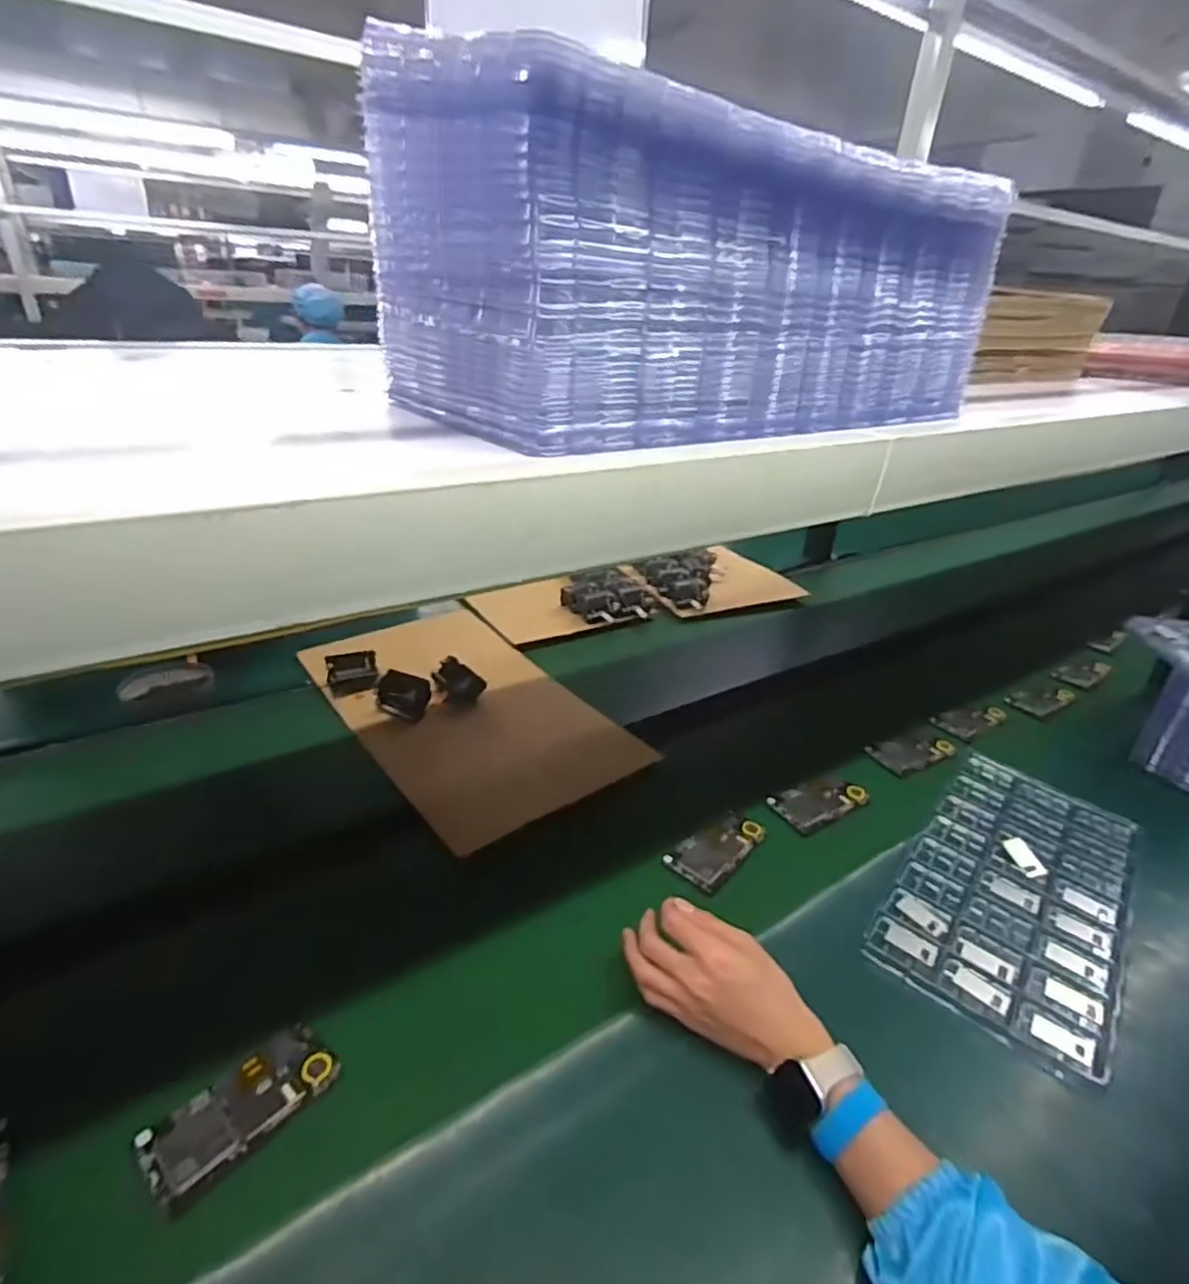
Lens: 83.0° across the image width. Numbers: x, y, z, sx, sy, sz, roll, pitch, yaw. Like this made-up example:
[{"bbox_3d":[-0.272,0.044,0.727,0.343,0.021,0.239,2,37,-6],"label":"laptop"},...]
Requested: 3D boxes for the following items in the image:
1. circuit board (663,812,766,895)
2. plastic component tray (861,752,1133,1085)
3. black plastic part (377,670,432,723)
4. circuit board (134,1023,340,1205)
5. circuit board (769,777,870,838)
[{"bbox_3d":[0.136,0.227,0.746,0.061,0.010,0.128,25,35,35],"label":"circuit board"},{"bbox_3d":[0.445,0.252,0.709,0.191,0.015,0.373,22,34,33],"label":"plastic component tray"},{"bbox_3d":[-0.265,0.073,0.922,0.074,0.052,0.043,2,28,-1],"label":"black plastic part"},{"bbox_3d":[-0.257,0.338,0.490,0.123,0.007,0.057,-22,37,-38],"label":"circuit board"},{"bbox_3d":[0.273,0.192,0.821,0.114,0.012,0.066,-14,32,-28],"label":"circuit board"}]

